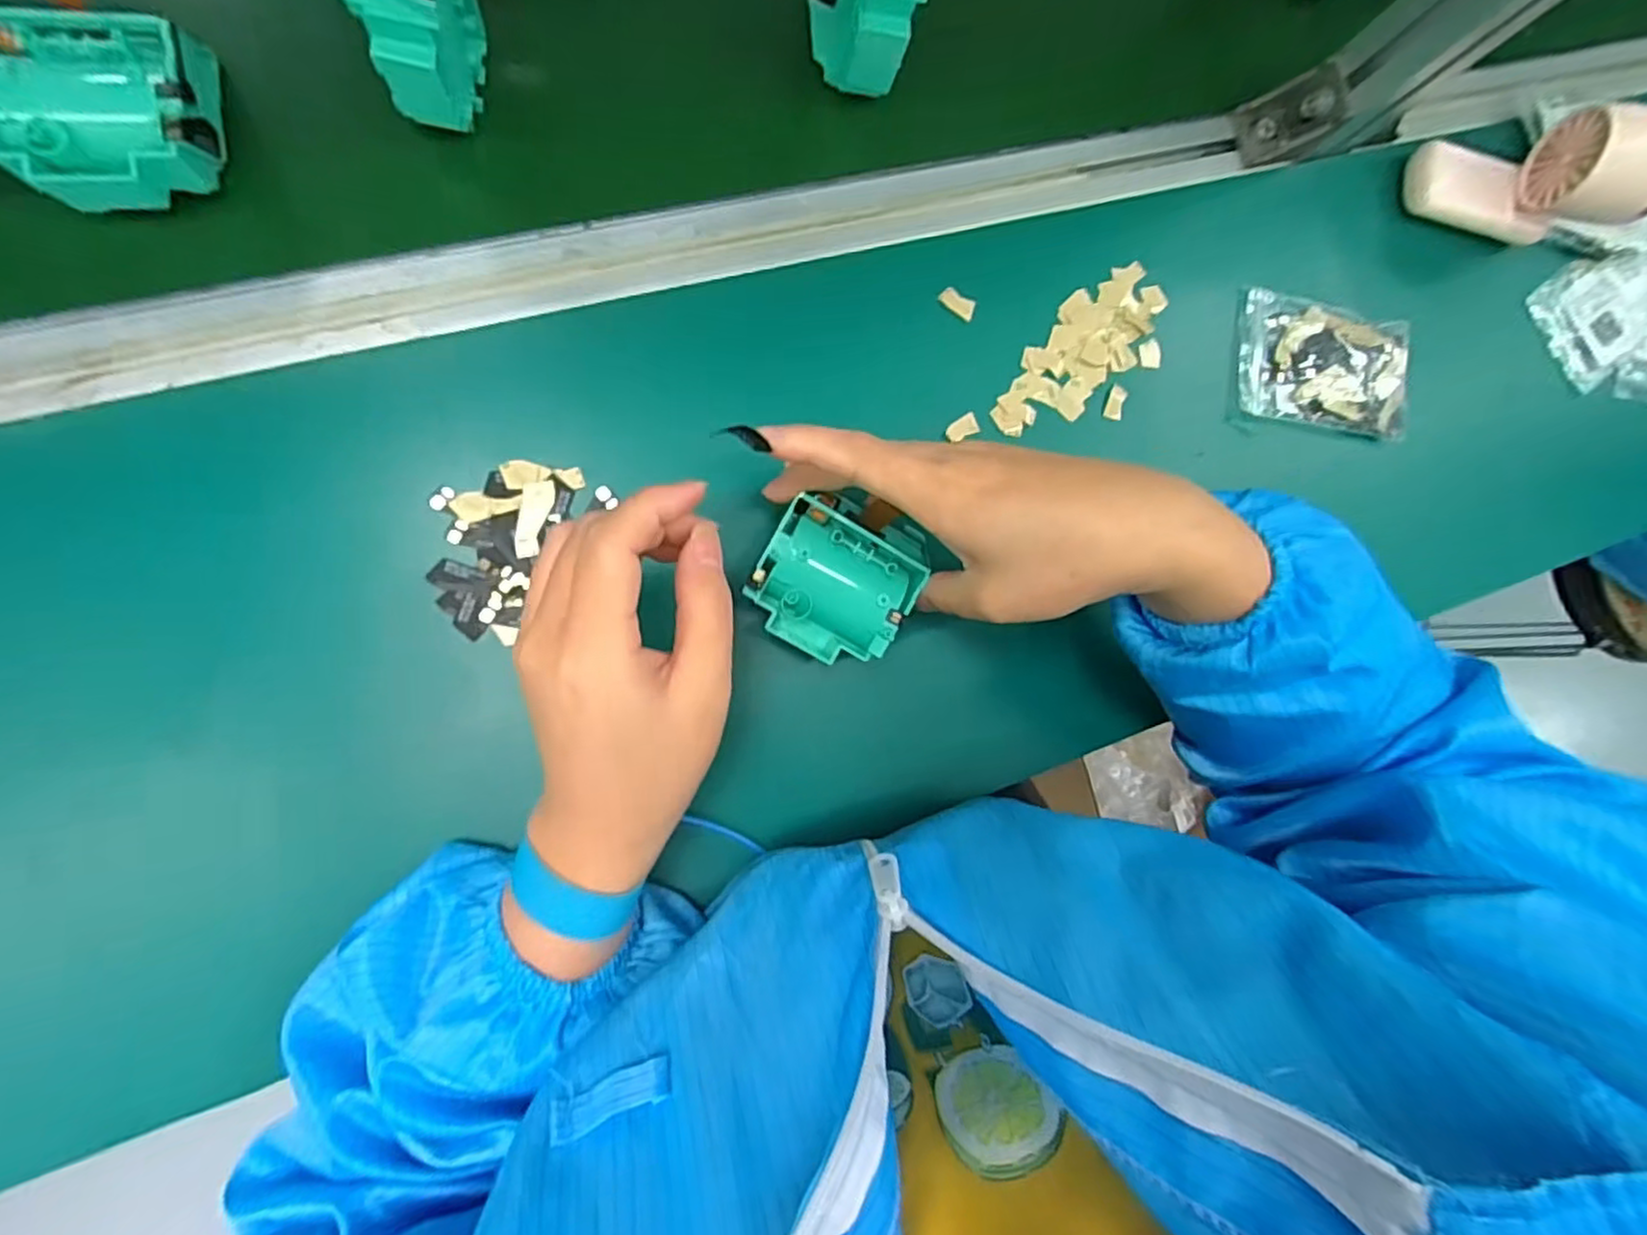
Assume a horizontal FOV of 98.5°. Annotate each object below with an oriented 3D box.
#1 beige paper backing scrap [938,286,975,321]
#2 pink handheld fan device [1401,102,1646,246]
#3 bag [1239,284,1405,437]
[{"bbox_3d":[0.074,-0.172,0.390,0.021,0.007,0.010,34,86,-7],"label":"beige paper backing scrap"},{"bbox_3d":[0.411,-0.254,0.413,0.099,0.093,0.058,6,89,-8],"label":"pink handheld fan device"},{"bbox_3d":[0.299,-0.151,0.429,0.105,0.021,0.074,6,89,-8],"label":"bag"}]

